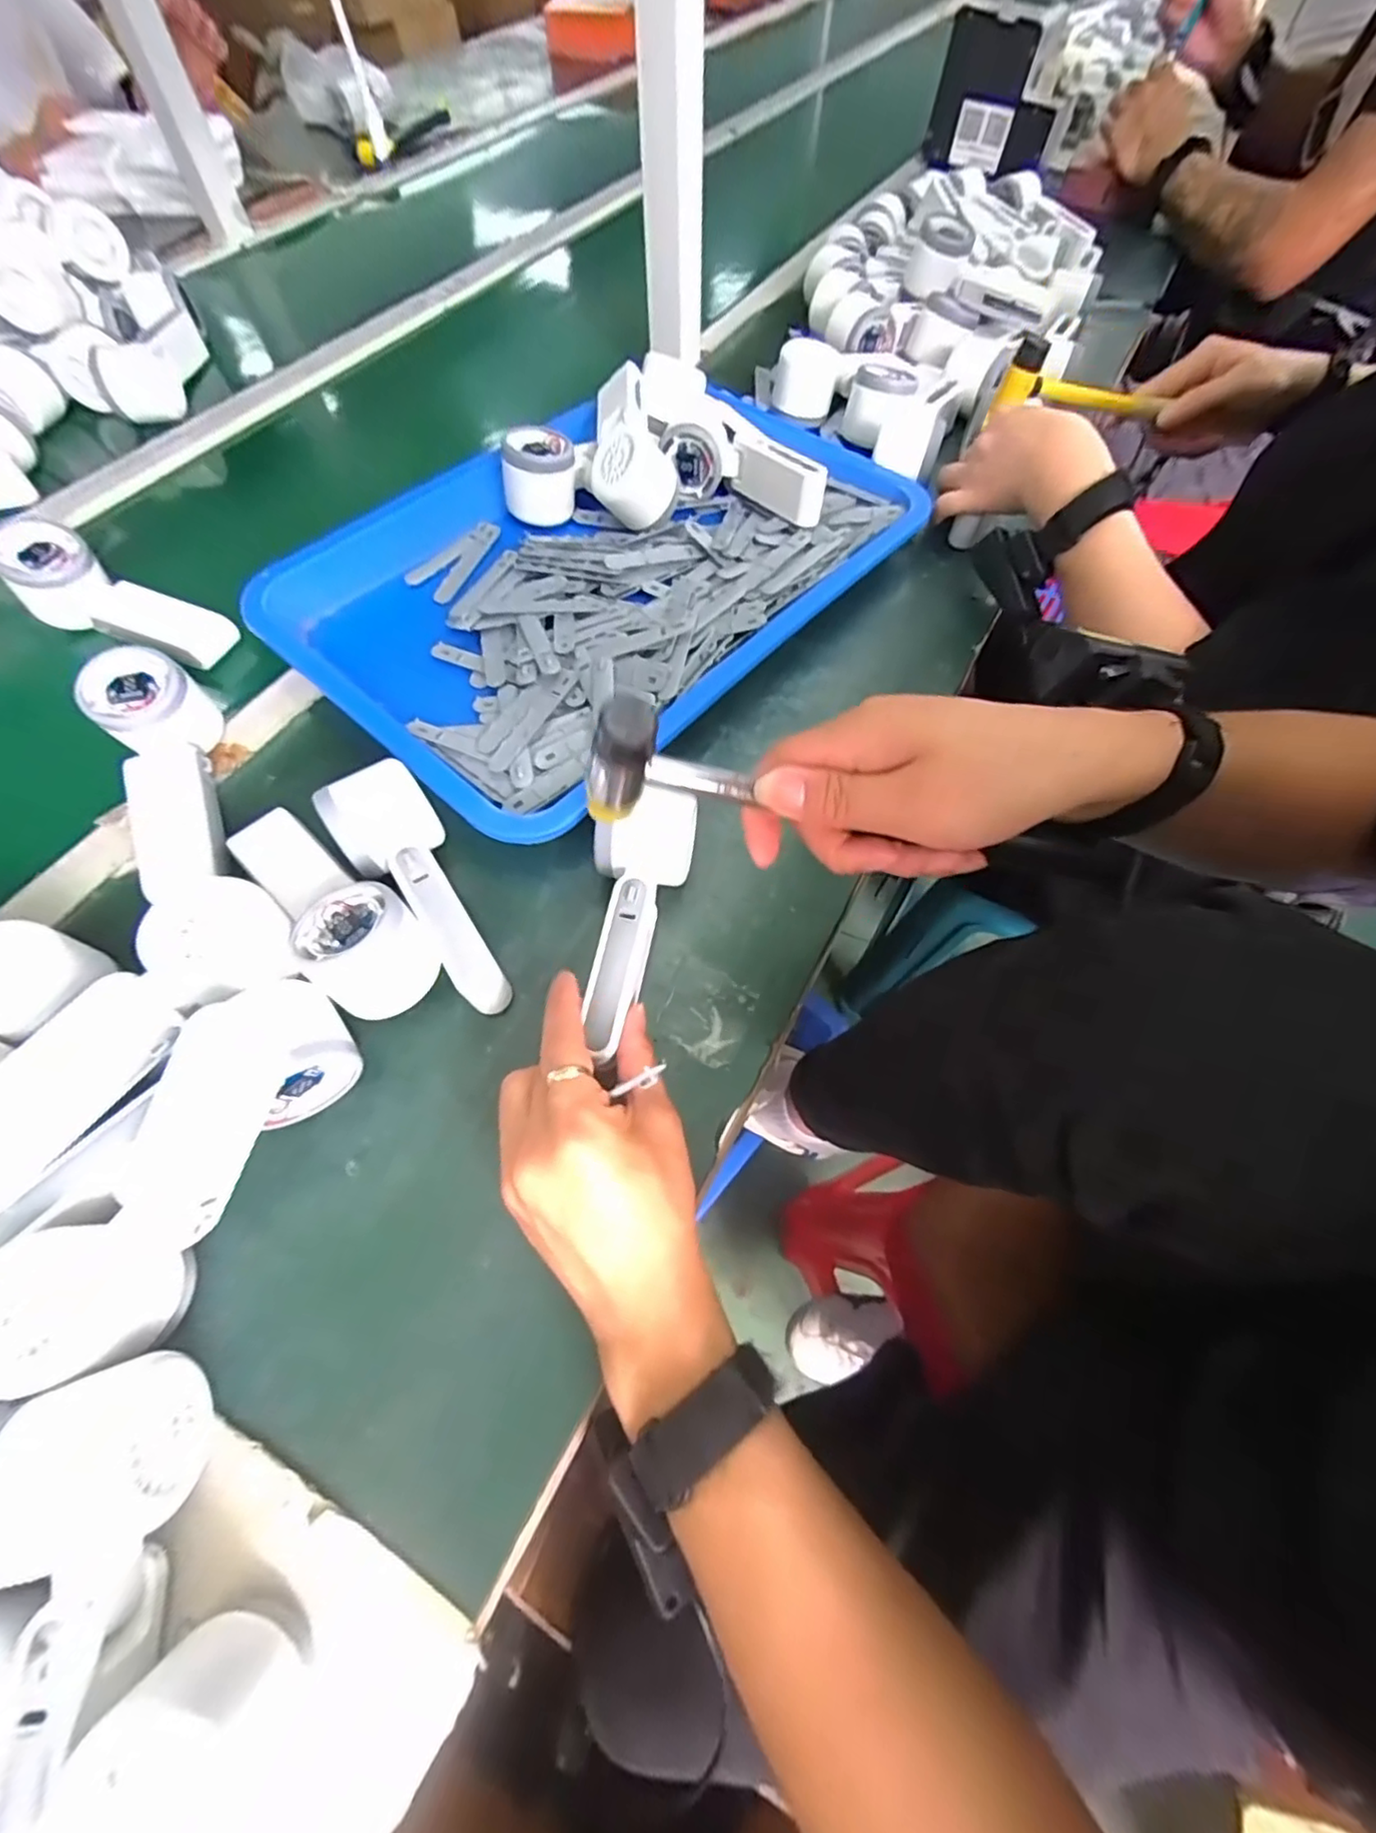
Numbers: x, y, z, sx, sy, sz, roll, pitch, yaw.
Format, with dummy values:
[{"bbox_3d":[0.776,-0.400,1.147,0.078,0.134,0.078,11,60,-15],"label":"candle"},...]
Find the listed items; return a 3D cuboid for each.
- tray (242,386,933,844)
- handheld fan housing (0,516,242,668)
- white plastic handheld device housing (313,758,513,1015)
[{"bbox_3d":[-0.065,-0.282,0.497,0.336,0.042,0.469,39,69,18],"label":"tray"},{"bbox_3d":[-0.429,-0.237,0.476,0.166,0.037,0.056,24,65,-4],"label":"handheld fan housing"},{"bbox_3d":[-0.151,-0.018,0.358,0.051,0.048,0.159,-33,68,-16],"label":"white plastic handheld device housing"}]

